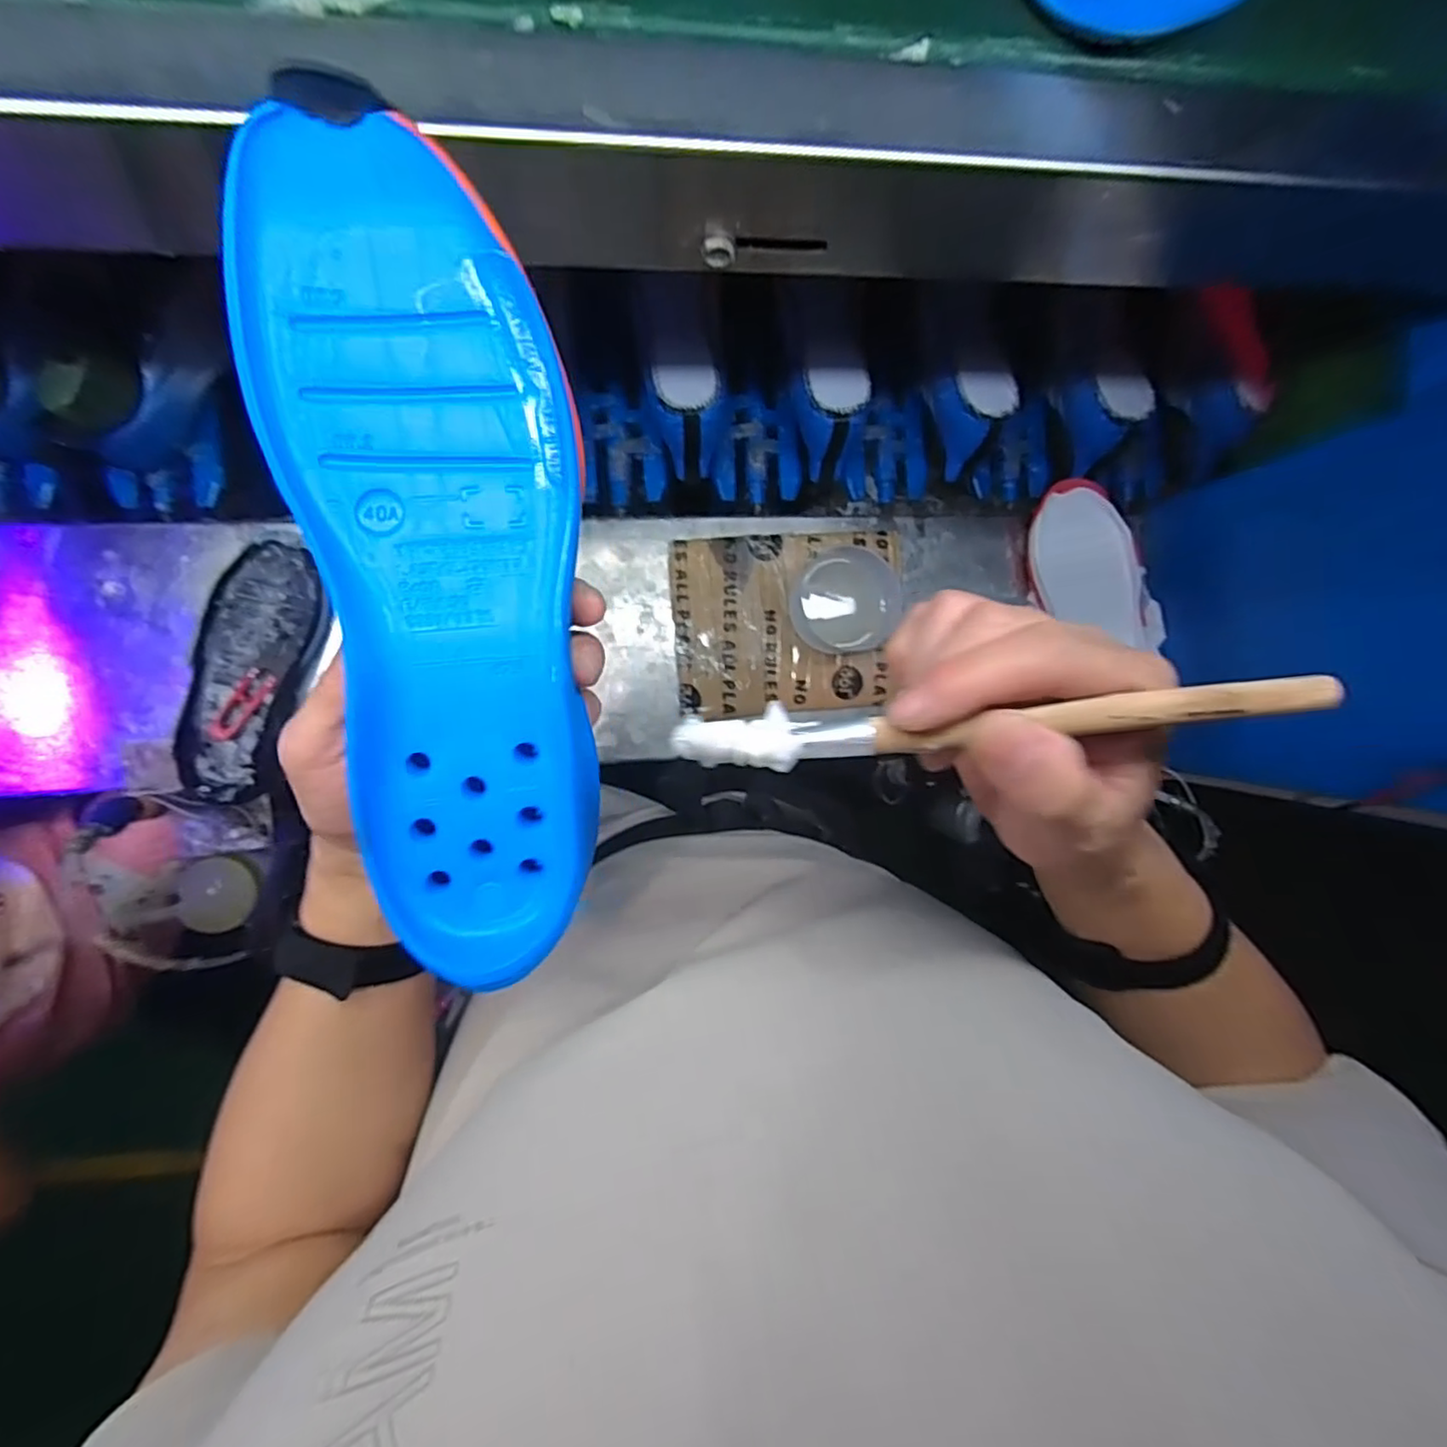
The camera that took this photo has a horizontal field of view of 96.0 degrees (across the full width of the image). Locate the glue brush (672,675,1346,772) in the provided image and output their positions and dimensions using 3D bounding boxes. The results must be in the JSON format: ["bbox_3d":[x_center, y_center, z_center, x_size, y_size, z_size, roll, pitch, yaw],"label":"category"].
[{"bbox_3d":[0.075,-0.001,0.191,0.178,0.009,0.016,-5,95,9],"label":"glue brush"}]

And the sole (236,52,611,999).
[{"bbox_3d":[-0.094,-0.048,0.225,0.092,0.028,0.271,-8,98,-7],"label":"sole"}]

